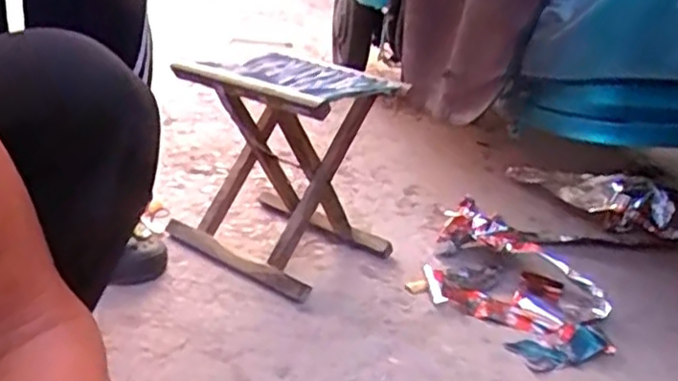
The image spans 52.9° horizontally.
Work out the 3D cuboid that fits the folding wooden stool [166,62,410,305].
[{"bbox_3d":[-0.084,-0.041,1.106,0.291,0.301,0.244,22,25,34],"label":"folding wooden stool"}]

